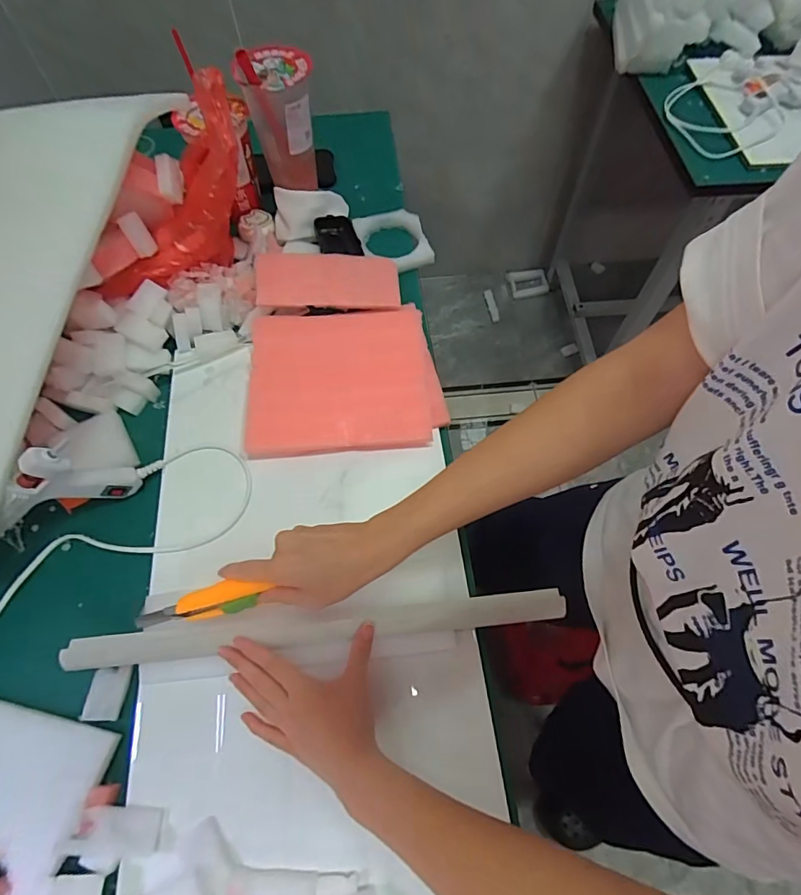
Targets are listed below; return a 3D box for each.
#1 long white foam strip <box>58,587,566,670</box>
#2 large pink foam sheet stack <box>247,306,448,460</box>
[{"bbox_3d":[-0.068,0.155,0.413,0.421,0.019,0.026,-5,64,-3],"label":"long white foam strip"},{"bbox_3d":[-0.065,-0.082,0.536,0.206,0.027,0.179,-7,64,-3],"label":"large pink foam sheet stack"}]

